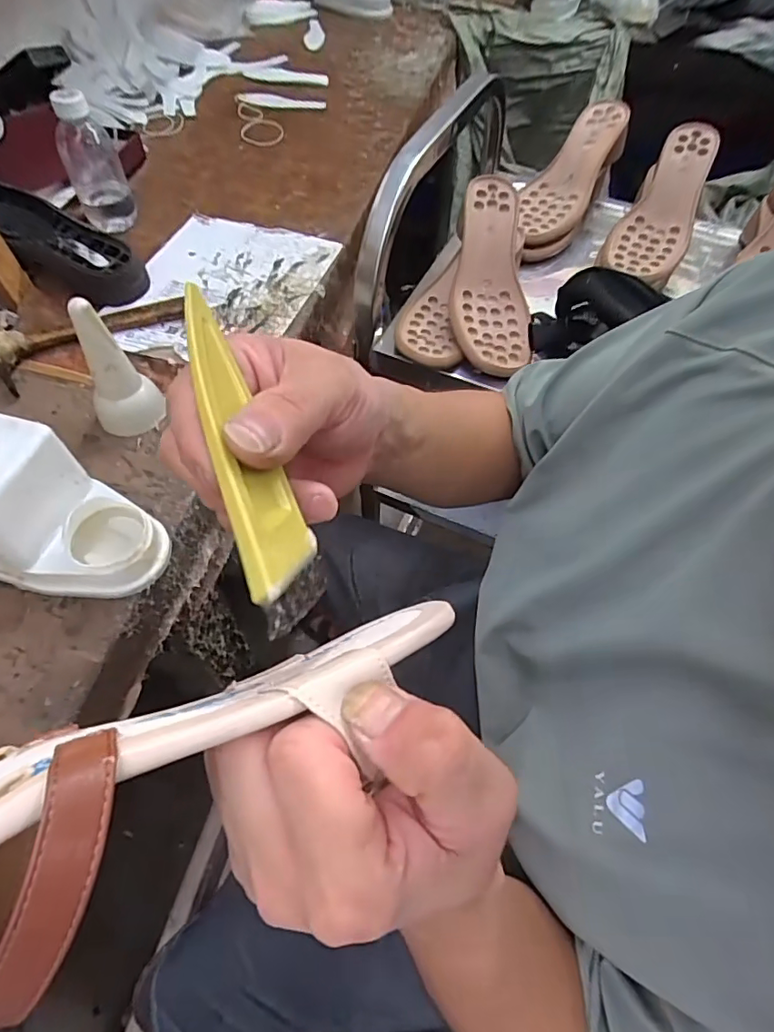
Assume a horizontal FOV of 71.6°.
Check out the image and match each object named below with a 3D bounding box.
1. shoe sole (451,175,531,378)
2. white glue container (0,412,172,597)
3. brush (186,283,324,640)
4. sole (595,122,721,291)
[{"bbox_3d":[0.116,-0.270,0.605,0.084,0.031,0.235,1,81,0],"label":"shoe sole"},{"bbox_3d":[-0.299,-0.008,0.454,0.198,0.109,0.109,11,58,5],"label":"white glue container"},{"bbox_3d":[-0.051,-0.022,0.184,0.013,0.036,0.132,-31,67,20],"label":"brush"},{"bbox_3d":[0.358,-0.402,0.693,0.090,0.023,0.238,24,82,15],"label":"sole"}]

